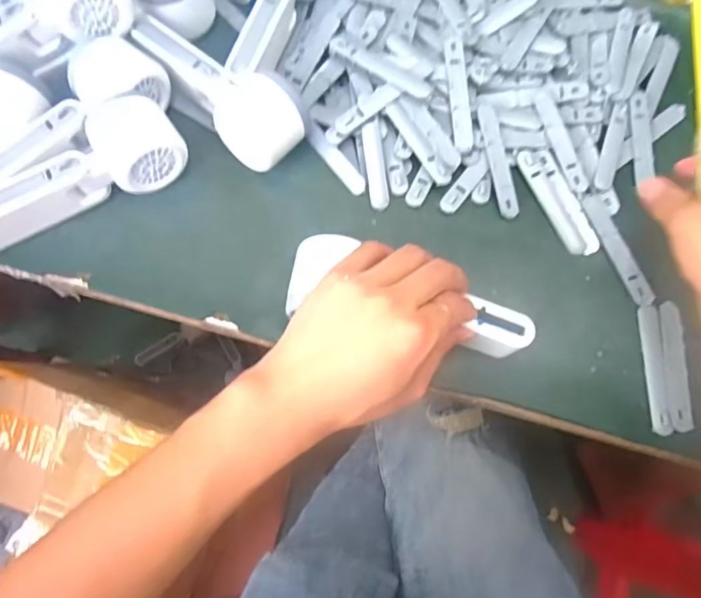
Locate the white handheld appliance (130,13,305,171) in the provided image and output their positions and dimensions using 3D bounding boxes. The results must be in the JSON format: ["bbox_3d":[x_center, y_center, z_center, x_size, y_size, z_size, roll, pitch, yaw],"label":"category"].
[{"bbox_3d":[-0.106,-0.171,0.415,0.055,0.050,0.161,-43,78,-14],"label":"white handheld appliance"}]

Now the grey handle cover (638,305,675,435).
[{"bbox_3d":[0.225,0.051,0.384,0.015,0.005,0.094,5,72,0],"label":"grey handle cover"}]

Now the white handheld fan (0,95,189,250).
[{"bbox_3d":[-0.208,-0.093,0.390,0.165,0.046,0.070,-29,75,-11],"label":"white handheld fan"}]

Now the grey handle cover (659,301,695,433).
[{"bbox_3d":[0.240,0.048,0.384,0.016,0.005,0.097,6,72,0],"label":"grey handle cover"}]

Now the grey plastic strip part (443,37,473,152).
[{"bbox_3d":[0.088,-0.166,0.424,0.016,0.005,0.094,-5,86,-3],"label":"grey plastic strip part"}]

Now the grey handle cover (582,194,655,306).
[{"bbox_3d":[0.210,-0.040,0.408,0.017,0.007,0.096,-18,74,-8],"label":"grey handle cover"}]

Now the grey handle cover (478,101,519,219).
[{"bbox_3d":[0.121,-0.113,0.424,0.018,0.009,0.097,-11,85,-5],"label":"grey handle cover"}]

